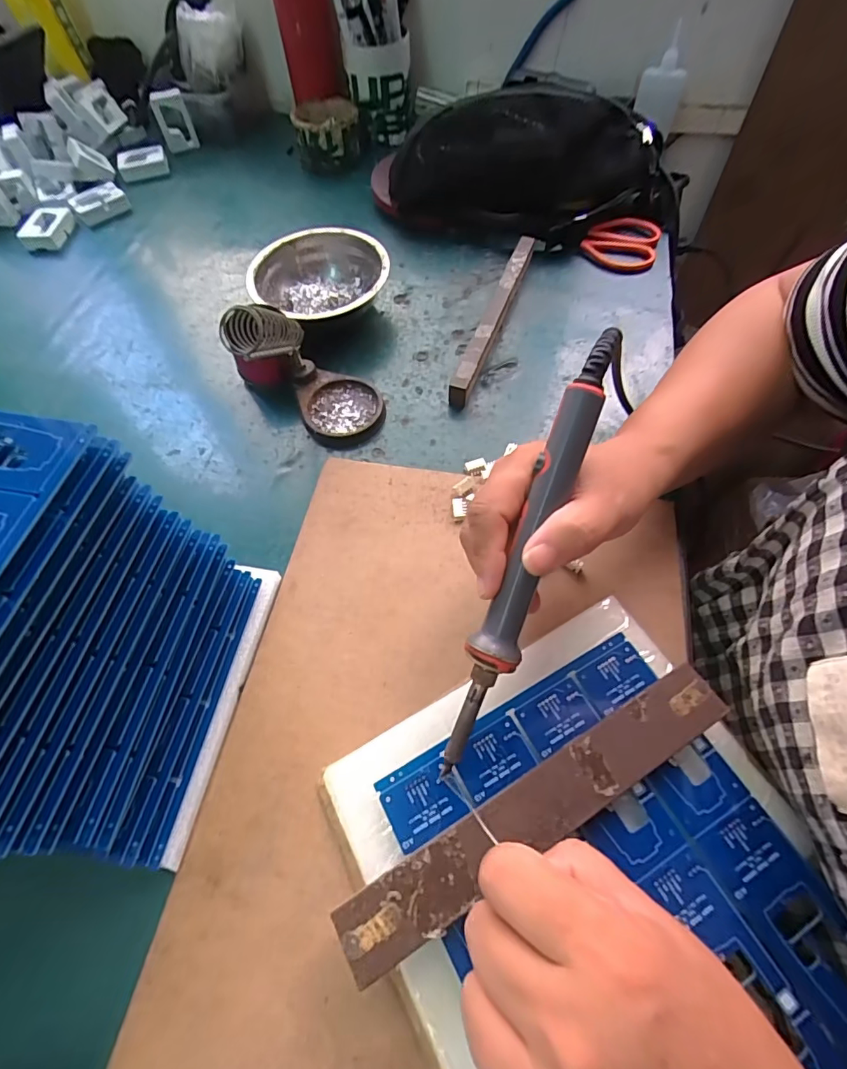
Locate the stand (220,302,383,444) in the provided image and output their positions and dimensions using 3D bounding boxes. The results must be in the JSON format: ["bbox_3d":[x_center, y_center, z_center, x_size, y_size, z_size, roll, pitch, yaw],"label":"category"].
[{"bbox_3d":[-0.097,-0.132,0.369,0.123,0.093,0.078,23,64,14],"label":"stand"}]

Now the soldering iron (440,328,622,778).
[{"bbox_3d":[0.048,0.013,0.228,0.020,0.021,0.223,20,98,12],"label":"soldering iron"}]

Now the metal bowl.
[{"bbox_3d":[-0.098,-0.237,0.460,0.124,0.047,0.124,-1,61,1],"label":"metal bowl"}]

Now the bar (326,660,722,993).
[{"bbox_3d":[0.057,0.128,0.226,0.207,0.004,0.029,-28,64,-12],"label":"bar"}]

